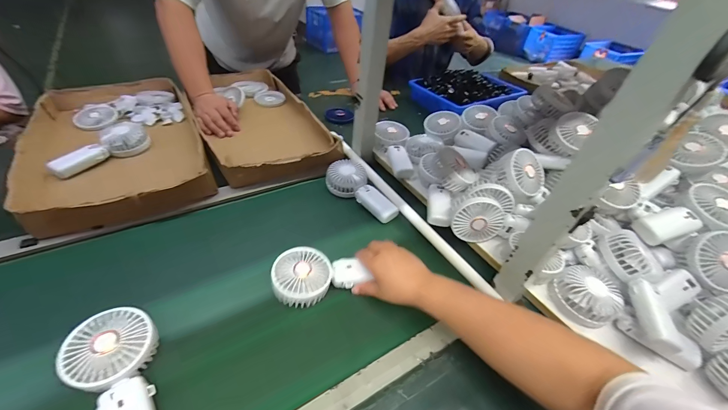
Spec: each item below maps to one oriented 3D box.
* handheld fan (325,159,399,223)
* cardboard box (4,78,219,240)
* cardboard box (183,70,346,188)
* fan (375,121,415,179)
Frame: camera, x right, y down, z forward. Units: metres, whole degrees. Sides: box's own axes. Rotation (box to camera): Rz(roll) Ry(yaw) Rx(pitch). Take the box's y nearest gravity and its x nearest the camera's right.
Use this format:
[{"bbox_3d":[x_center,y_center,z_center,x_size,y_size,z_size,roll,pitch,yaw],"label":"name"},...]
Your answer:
[{"bbox_3d":[-0.010,-0.033,0.650,0.088,0.041,0.186,-20,49,-27],"label":"handheld fan"},{"bbox_3d":[-0.551,-0.154,0.686,0.306,0.055,0.546,-18,48,-26],"label":"cardboard box"},{"bbox_3d":[-0.271,-0.221,0.805,0.276,0.058,0.521,-18,48,-26],"label":"cardboard box"},{"bbox_3d":[0.077,-0.128,0.735,0.085,0.041,0.167,-6,57,-15],"label":"fan"}]

